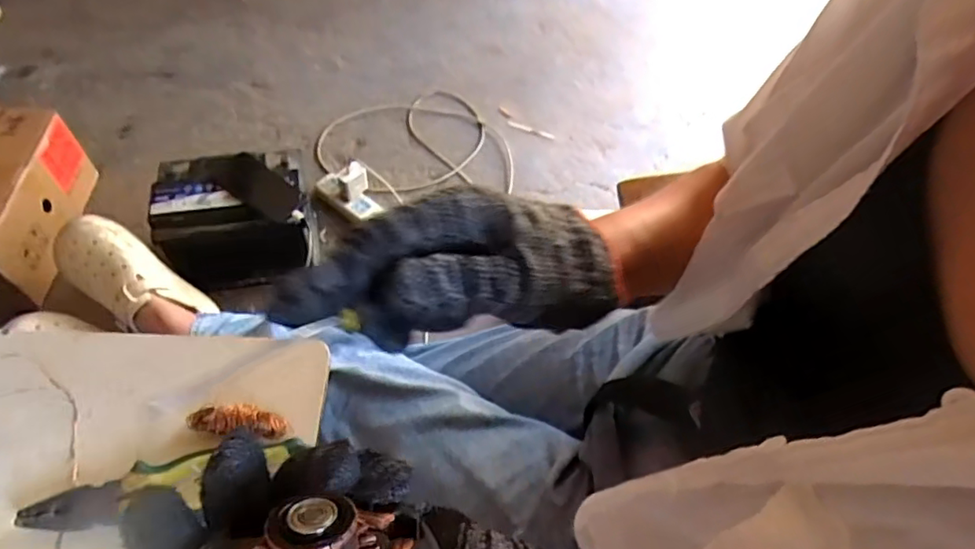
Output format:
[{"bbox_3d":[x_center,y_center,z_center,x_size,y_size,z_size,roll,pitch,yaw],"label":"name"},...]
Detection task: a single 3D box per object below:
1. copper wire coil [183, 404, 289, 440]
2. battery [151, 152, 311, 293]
[{"bbox_3d":[-0.203,0.118,0.463,0.076,0.017,0.021,6,56,-1],"label":"copper wire coil"},{"bbox_3d":[-0.435,-0.092,1.007,0.232,0.180,0.182,-10,58,-12],"label":"battery"}]

